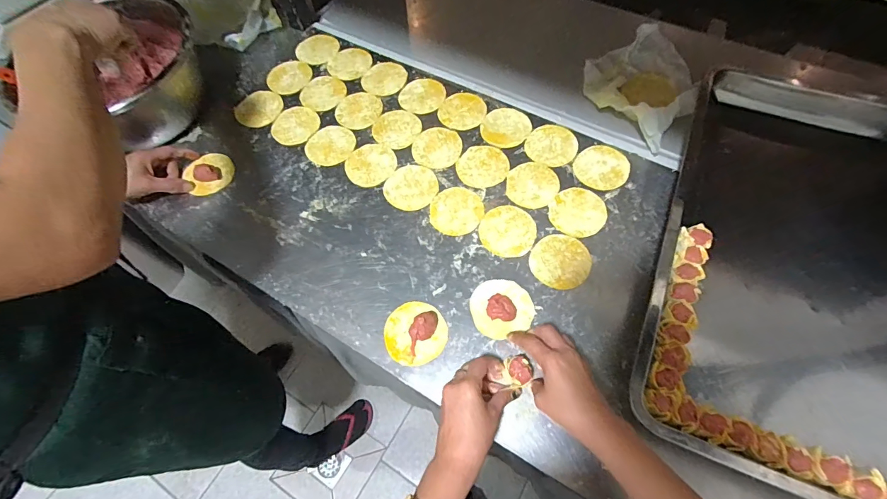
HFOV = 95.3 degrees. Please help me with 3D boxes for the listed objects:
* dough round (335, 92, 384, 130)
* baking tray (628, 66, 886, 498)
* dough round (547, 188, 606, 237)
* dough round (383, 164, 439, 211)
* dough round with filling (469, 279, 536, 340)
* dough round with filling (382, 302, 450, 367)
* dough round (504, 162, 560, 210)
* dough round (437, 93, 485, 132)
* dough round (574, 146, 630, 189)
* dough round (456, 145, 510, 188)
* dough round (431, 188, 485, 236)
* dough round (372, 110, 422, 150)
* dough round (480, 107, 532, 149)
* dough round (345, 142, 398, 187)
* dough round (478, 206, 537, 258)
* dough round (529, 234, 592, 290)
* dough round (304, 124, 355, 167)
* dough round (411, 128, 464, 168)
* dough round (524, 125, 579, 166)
[{"bbox_3d":[-0.151,-0.249,0.718,0.077,0.004,0.082,-1,64,2],"label":"dough round"},{"bbox_3d":[0.509,-0.021,0.542,0.387,0.062,0.672,21,67,12],"label":"baking tray"},{"bbox_3d":[0.200,-0.057,0.603,0.082,0.004,0.080,-1,64,2],"label":"dough round"},{"bbox_3d":[-0.052,-0.099,0.639,0.082,0.004,0.080,-1,64,2],"label":"dough round"},{"bbox_3d":[0.078,0.072,0.536,0.080,0.024,0.078,-1,64,2],"label":"dough round with filling"},{"bbox_3d":[-0.037,0.106,0.527,0.080,0.023,0.081,-1,64,2],"label":"dough round with filling"},{"bbox_3d":[0.139,-0.101,0.630,0.078,0.004,0.082,-1,64,2],"label":"dough round"},{"bbox_3d":[0.033,-0.242,0.704,0.081,0.004,0.083,-1,64,2],"label":"dough round"},{"bbox_3d":[0.249,-0.131,0.636,0.081,0.006,0.079,-1,64,2],"label":"dough round"},{"bbox_3d":[0.063,-0.135,0.651,0.081,0.004,0.079,-1,64,2],"label":"dough round"},{"bbox_3d":[0.020,-0.059,0.617,0.076,0.005,0.081,-1,64,2],"label":"dough round"},{"bbox_3d":[-0.079,-0.209,0.694,0.082,0.004,0.078,-1,64,2],"label":"dough round"},{"bbox_3d":[0.104,-0.207,0.682,0.078,0.004,0.087,36,71,18],"label":"dough round"},{"bbox_3d":[-0.120,-0.142,0.665,0.081,0.004,0.083,-1,64,2],"label":"dough round"},{"bbox_3d":[0.095,-0.028,0.596,0.081,0.004,0.080,-1,64,2],"label":"dough round"},{"bbox_3d":[0.166,0.015,0.573,0.081,0.004,0.082,-1,64,2],"label":"dough round"},{"bbox_3d":[-0.193,-0.179,0.689,0.082,0.004,0.080,-1,64,2],"label":"dough round"},{"bbox_3d":[-0.010,-0.169,0.668,0.080,0.004,0.080,-1,64,2],"label":"dough round"},{"bbox_3d":[0.178,-0.172,0.662,0.080,0.004,0.084,-1,64,2],"label":"dough round"}]

